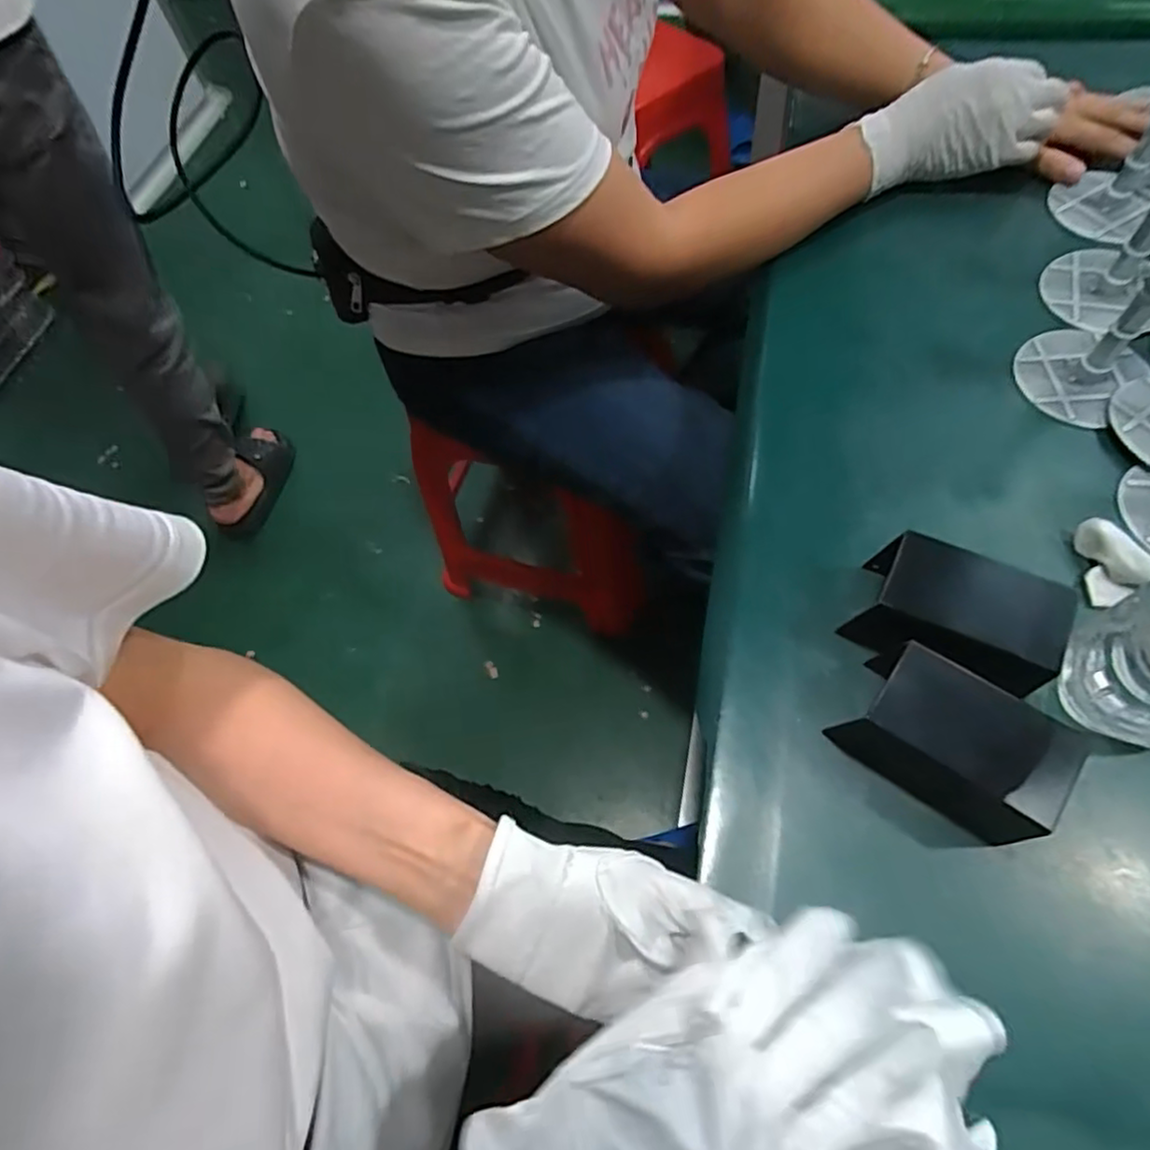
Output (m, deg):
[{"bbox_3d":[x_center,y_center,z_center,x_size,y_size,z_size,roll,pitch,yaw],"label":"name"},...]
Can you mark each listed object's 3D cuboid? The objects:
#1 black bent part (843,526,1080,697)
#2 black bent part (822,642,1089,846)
[{"bbox_3d":[0.220,0.027,0.389,0.095,0.068,0.059,27,68,18],"label":"black bent part"},{"bbox_3d":[0.210,0.094,0.366,0.107,0.051,0.062,32,70,19],"label":"black bent part"}]

